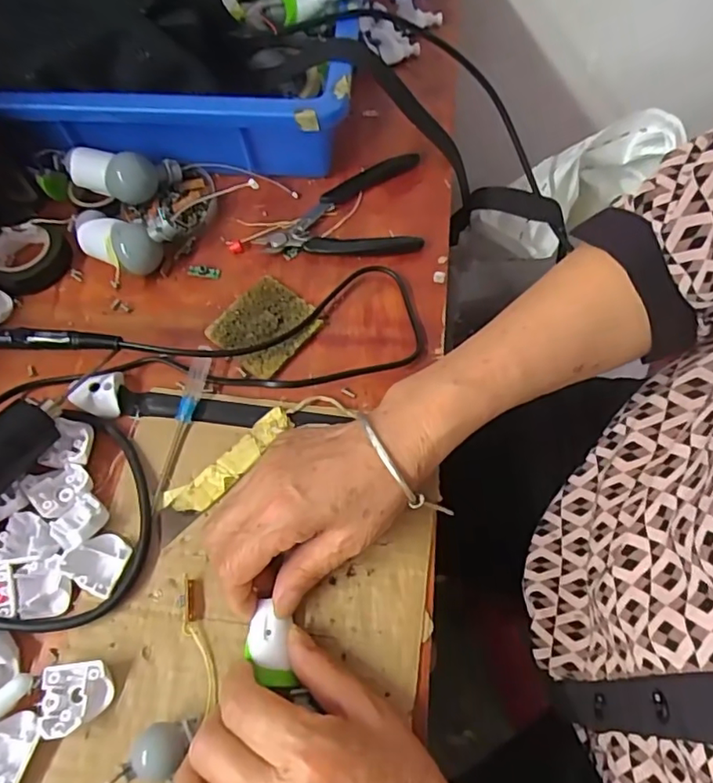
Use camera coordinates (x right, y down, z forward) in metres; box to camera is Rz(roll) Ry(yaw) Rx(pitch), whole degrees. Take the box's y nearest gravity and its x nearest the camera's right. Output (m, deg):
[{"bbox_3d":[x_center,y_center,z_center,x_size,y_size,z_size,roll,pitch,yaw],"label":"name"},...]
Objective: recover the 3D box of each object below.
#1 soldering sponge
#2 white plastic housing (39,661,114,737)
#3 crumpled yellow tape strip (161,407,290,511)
[{"bbox_3d":[-0.064,-0.046,0.407,0.065,0.008,0.064,39,71,21],"label":"soldering sponge"},{"bbox_3d":[-0.145,0.158,0.300,0.033,0.011,0.033,-4,62,2],"label":"white plastic housing"},{"bbox_3d":[-0.077,0.044,0.358,0.089,0.007,0.024,-39,67,-15],"label":"crumpled yellow tape strip"}]

